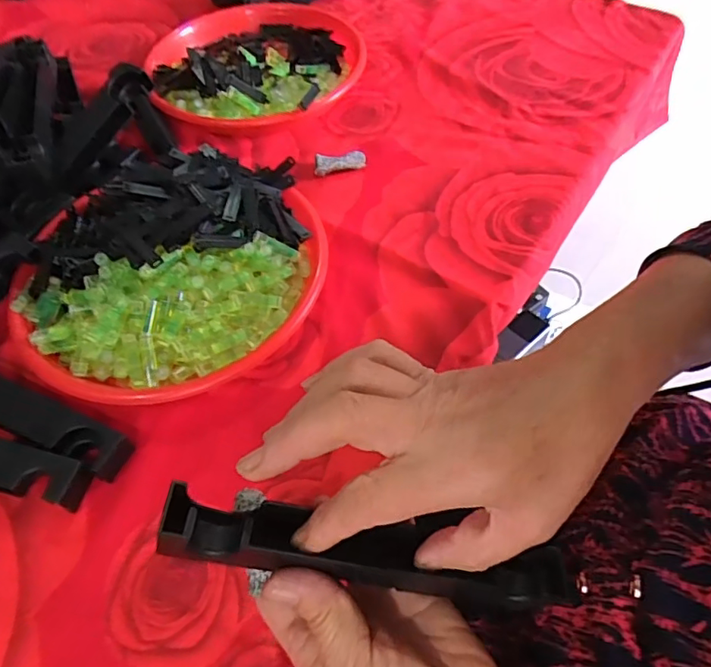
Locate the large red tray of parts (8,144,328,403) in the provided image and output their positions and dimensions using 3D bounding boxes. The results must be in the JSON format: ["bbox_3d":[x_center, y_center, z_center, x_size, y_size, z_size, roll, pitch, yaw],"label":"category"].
[{"bbox_3d":[-0.147,-0.053,0.436,0.235,0.068,0.218,-8,57,-1],"label":"large red tray of parts"}]

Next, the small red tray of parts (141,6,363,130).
[{"bbox_3d":[-0.112,-0.308,0.619,0.243,0.049,0.229,-8,57,-1],"label":"small red tray of parts"}]

